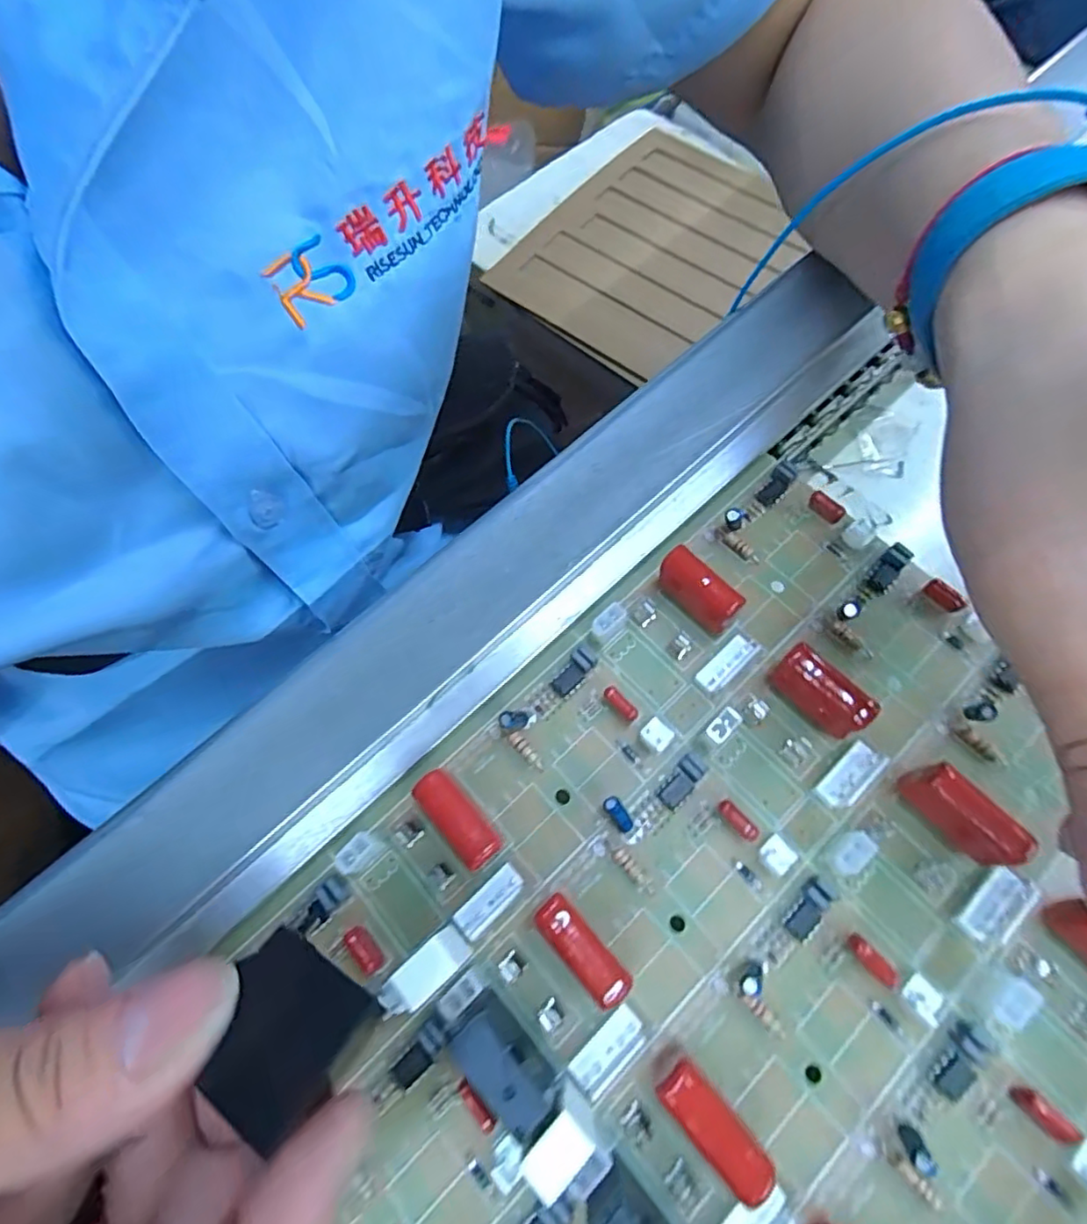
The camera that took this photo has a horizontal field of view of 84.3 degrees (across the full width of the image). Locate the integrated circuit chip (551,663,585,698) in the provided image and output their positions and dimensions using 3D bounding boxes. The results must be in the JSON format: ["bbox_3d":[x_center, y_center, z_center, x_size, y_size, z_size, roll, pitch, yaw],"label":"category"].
[{"bbox_3d":[0.007,0.021,0.182,0.010,0.004,0.006,-40,71,-12],"label":"integrated circuit chip"}]

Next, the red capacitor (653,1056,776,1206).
[{"bbox_3d":[0.037,0.114,0.136,0.010,0.019,0.027,-40,71,-12],"label":"red capacitor"}]

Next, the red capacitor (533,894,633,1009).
[{"bbox_3d":[0.009,0.083,0.150,0.009,0.018,0.026,-41,71,-13],"label":"red capacitor"}]

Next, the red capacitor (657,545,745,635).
[{"bbox_3d":[0.046,-0.006,0.182,0.008,0.018,0.026,-40,71,-13],"label":"red capacitor"}]

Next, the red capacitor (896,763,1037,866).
[{"bbox_3d":[0.107,0.052,0.156,0.009,0.020,0.029,-43,72,-13],"label":"red capacitor"}]

